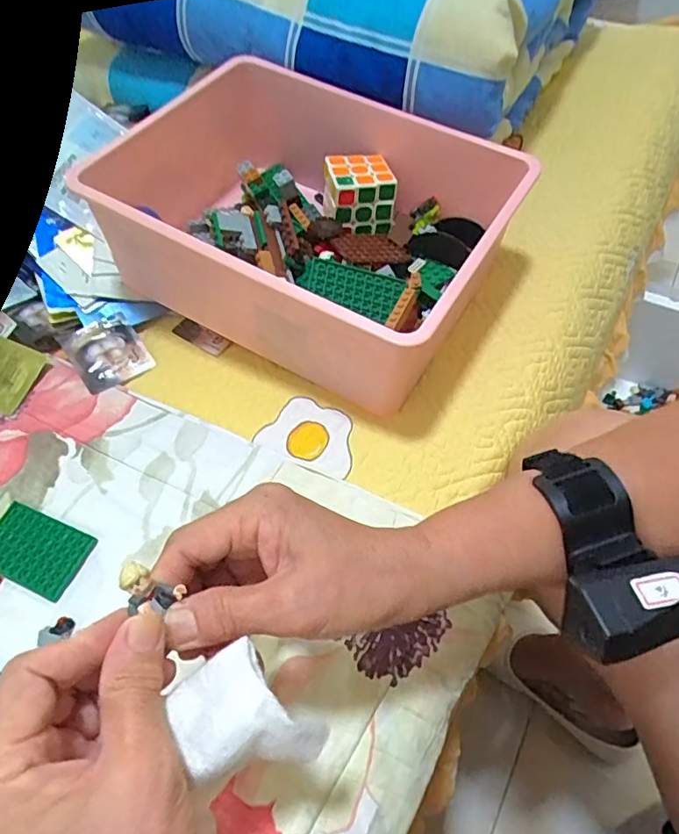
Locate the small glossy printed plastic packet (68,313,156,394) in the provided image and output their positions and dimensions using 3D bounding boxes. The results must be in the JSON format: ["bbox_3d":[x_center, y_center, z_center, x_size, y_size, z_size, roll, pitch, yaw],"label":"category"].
[{"bbox_3d":[-0.204,-0.057,0.502,0.057,0.006,0.068,-31,73,-21],"label":"small glossy printed plastic packet"}]

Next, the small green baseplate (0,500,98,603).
[{"bbox_3d":[-0.217,0.092,0.404,0.080,0.005,0.047,19,57,17],"label":"small green baseplate"}]

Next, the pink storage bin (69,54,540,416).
[{"bbox_3d":[-0.027,-0.174,0.508,0.332,0.129,0.258,24,59,21],"label":"pink storage bin"}]

